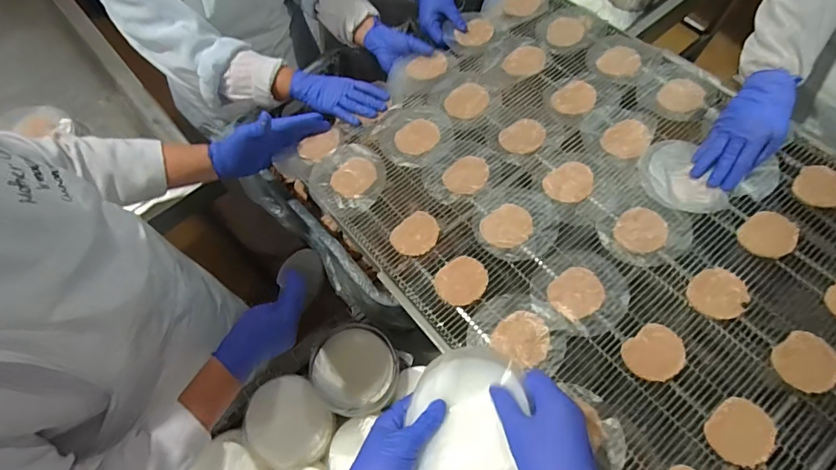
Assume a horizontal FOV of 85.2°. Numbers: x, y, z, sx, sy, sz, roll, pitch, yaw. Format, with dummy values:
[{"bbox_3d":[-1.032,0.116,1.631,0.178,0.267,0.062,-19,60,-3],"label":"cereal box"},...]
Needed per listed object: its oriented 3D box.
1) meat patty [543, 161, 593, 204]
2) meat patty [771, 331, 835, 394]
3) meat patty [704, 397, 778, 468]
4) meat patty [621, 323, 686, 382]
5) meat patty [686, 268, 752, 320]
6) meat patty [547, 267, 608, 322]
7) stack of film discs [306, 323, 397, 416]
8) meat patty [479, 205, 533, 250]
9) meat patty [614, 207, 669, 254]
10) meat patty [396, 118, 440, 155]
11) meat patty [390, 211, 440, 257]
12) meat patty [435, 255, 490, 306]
[{"bbox_3d":[0.226,-0.079,0.674,0.070,0.011,0.059,-33,68,-15],"label":"meat patty"},{"bbox_3d":[0.455,0.151,0.531,0.065,0.015,0.062,0,64,0],"label":"meat patty"},{"bbox_3d":[0.359,0.220,0.502,0.065,0.017,0.063,0,64,0],"label":"meat patty"},{"bbox_3d":[0.289,0.143,0.552,0.070,0.015,0.059,-32,68,-14],"label":"meat patty"},{"bbox_3d":[0.383,0.074,0.579,0.060,0.013,0.064,0,64,0],"label":"meat patty"},{"bbox_3d":[0.209,0.074,0.597,0.072,0.009,0.062,-37,69,-16],"label":"meat patty"},{"bbox_3d":[-0.109,0.230,0.786,0.147,0.036,0.148,11,65,6],"label":"stack of film discs"},{"bbox_3d":[0.130,-0.012,0.654,0.074,0.004,0.063,-33,68,-15],"label":"meat patty"},{"bbox_3d":[0.311,-0.007,0.630,0.064,0.005,0.071,28,67,13],"label":"meat patty"},{"bbox_3d":[-0.001,-0.159,0.743,0.075,0.008,0.065,-37,69,-16],"label":"meat patty"},{"bbox_3d":[-0.002,-0.001,0.663,0.061,0.004,0.071,40,71,18],"label":"meat patty"},{"bbox_3d":[0.061,0.062,0.621,0.068,0.011,0.063,0,64,0],"label":"meat patty"}]

